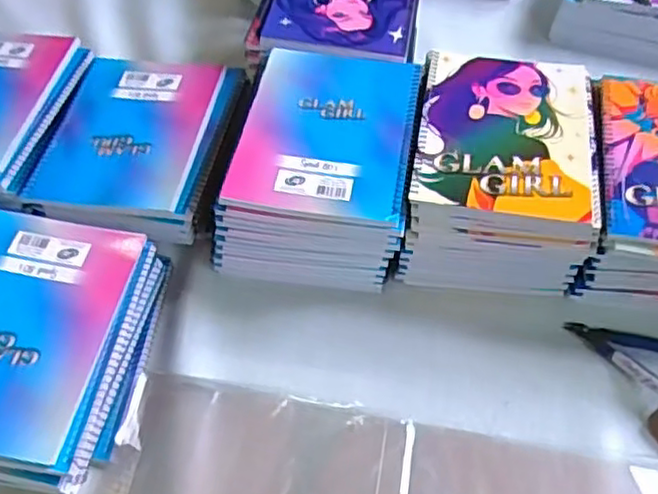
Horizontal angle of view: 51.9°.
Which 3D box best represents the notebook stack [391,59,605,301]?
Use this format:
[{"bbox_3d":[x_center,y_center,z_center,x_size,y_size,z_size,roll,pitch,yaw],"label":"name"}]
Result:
[{"bbox_3d":[0.156,-0.065,0.643,0.154,0.122,0.197,6,53,4],"label":"notebook stack"}]

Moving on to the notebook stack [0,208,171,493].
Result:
[{"bbox_3d":[-0.238,0.078,0.540,0.159,0.071,0.209,8,53,6],"label":"notebook stack"}]

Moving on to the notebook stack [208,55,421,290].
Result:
[{"bbox_3d":[-0.005,-0.071,0.647,0.160,0.123,0.206,9,53,4],"label":"notebook stack"}]

